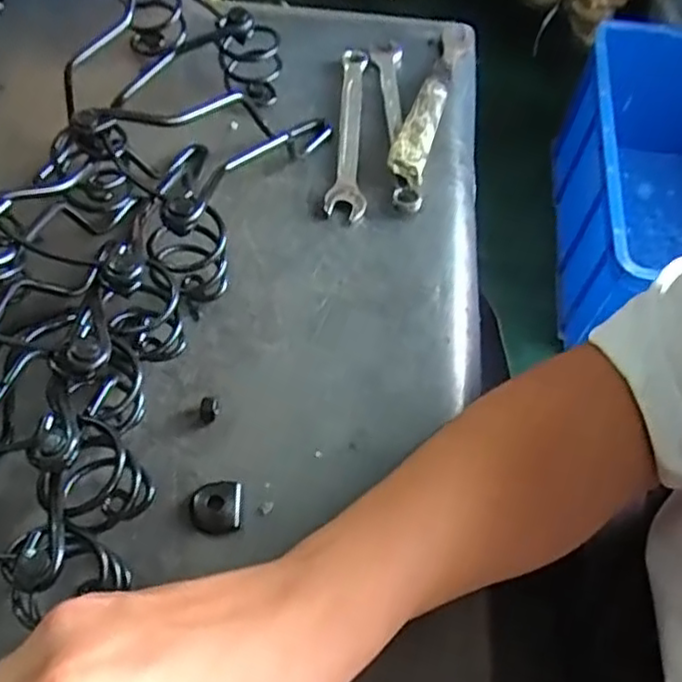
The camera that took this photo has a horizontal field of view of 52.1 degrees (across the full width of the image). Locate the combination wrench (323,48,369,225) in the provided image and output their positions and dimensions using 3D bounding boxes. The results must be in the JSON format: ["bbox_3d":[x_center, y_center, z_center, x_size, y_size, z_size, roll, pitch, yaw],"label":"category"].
[{"bbox_3d":[0.008,-0.152,0.497,0.025,0.012,0.157,5,60,-1],"label":"combination wrench"}]

